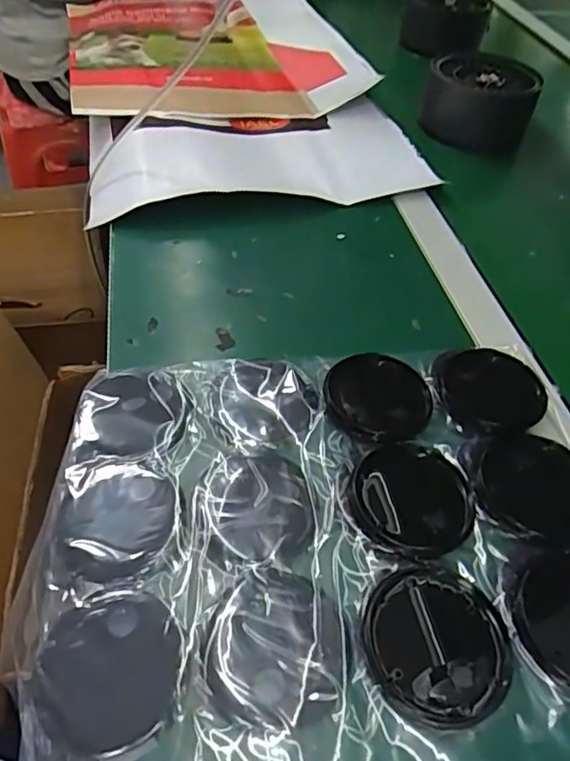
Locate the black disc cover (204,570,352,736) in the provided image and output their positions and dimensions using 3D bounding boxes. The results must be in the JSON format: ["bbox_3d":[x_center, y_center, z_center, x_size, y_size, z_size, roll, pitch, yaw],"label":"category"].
[{"bbox_3d":[-0.004,0.138,0.292,0.072,0.007,0.076,-2,47,-6],"label":"black disc cover"}]

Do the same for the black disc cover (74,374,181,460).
[{"bbox_3d":[-0.107,0.024,0.382,0.068,0.009,0.064,0,47,-3],"label":"black disc cover"}]

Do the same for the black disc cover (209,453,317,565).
[{"bbox_3d":[-0.015,0.077,0.345,0.061,0.006,0.073,-5,47,-8],"label":"black disc cover"}]

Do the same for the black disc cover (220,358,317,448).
[{"bbox_3d":[-0.012,0.013,0.398,0.065,0.010,0.070,-12,48,-14],"label":"black disc cover"}]

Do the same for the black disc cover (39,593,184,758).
[{"bbox_3d":[-0.086,0.143,0.281,0.067,0.008,0.071,-19,51,-20],"label":"black disc cover"}]

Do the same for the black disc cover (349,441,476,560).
[{"bbox_3d":[0.080,0.071,0.353,0.076,0.010,0.078,2,47,-1],"label":"black disc cover"}]

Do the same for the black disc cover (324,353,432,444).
[{"bbox_3d":[0.068,0.013,0.404,0.075,0.013,0.075,3,47,0],"label":"black disc cover"}]

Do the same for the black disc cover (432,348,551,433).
[{"bbox_3d":[0.152,0.005,0.417,0.075,0.011,0.079,-4,47,-7],"label":"black disc cover"}]

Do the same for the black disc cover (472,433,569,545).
[{"bbox_3d":[0.163,0.066,0.365,0.075,0.009,0.072,25,50,19],"label":"black disc cover"}]

